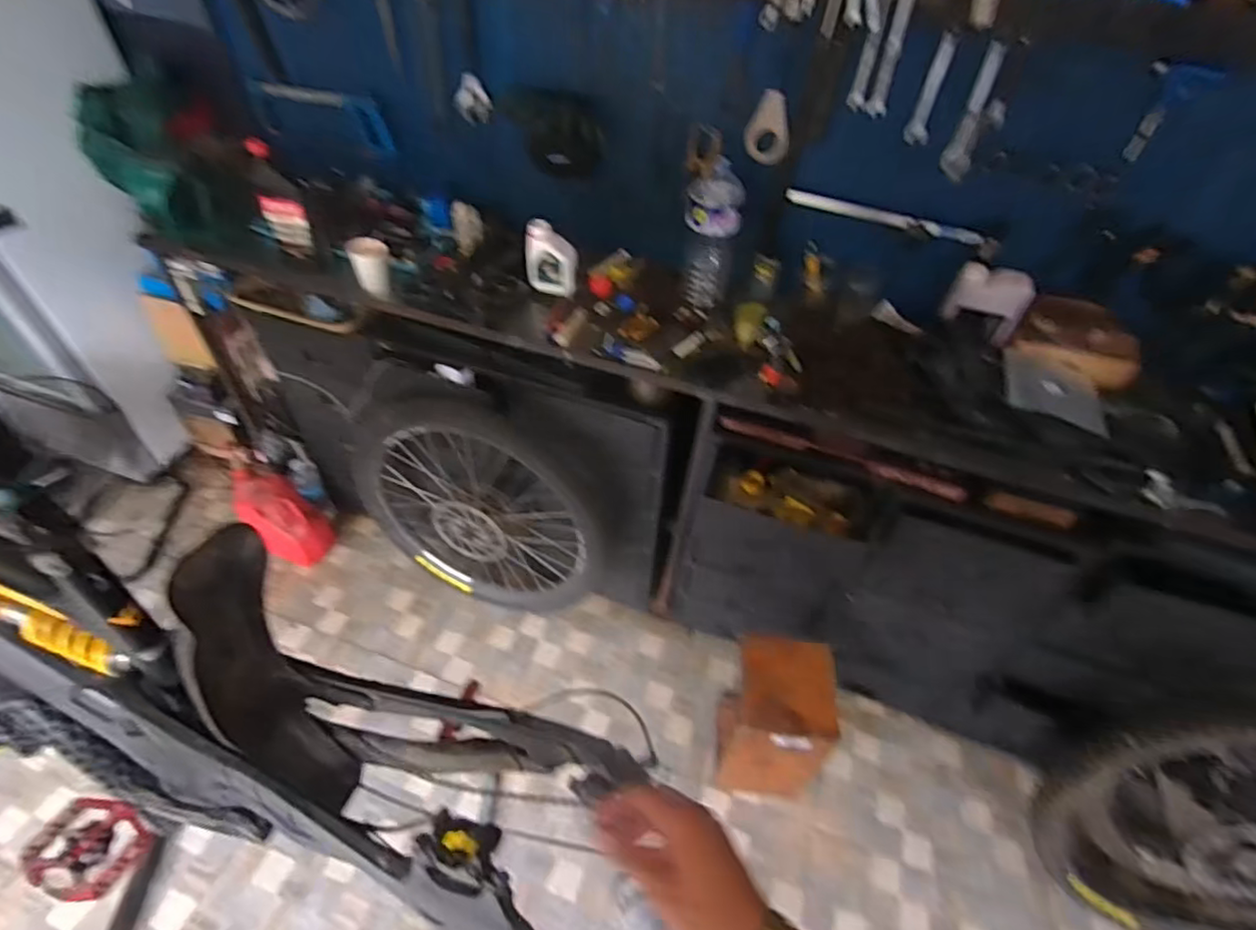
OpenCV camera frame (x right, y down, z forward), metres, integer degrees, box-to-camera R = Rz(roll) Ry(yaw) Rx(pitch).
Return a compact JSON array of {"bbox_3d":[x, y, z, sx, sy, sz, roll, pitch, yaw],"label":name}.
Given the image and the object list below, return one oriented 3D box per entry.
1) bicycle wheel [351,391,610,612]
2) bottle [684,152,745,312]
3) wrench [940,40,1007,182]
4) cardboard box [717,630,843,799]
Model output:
[{"bbox_3d":[-0.406,0.143,1.644,0.695,0.676,0.098,18,41,7],"label":"bicycle wheel"},{"bbox_3d":[0.171,-0.470,1.285,0.110,0.279,0.093,6,47,4],"label":"bottle"},{"bbox_3d":[0.594,-0.602,1.060,0.047,0.210,0.009,27,51,22],"label":"wrench"},{"bbox_3d":[0.338,0.592,1.432,0.216,0.437,0.230,7,47,5],"label":"cardboard box"}]

